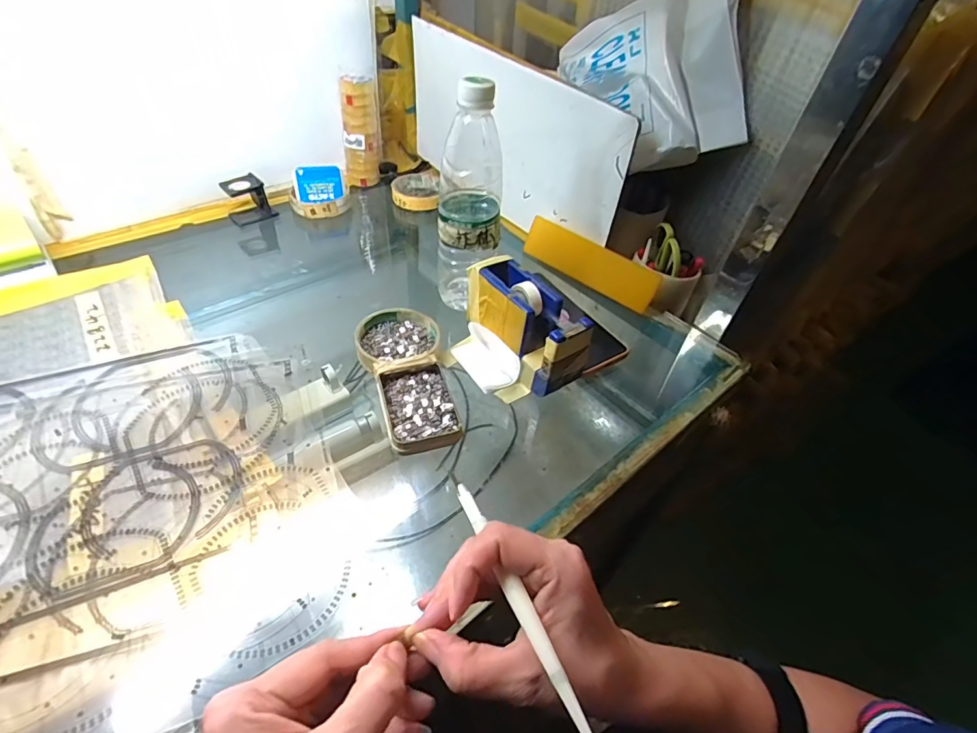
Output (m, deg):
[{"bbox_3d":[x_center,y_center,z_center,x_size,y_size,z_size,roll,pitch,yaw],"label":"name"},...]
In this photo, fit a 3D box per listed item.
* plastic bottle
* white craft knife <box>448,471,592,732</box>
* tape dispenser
[{"bbox_3d":[-0.019,-0.162,0.484,0.064,0.220,0.067,0,44,-5],"label":"plastic bottle"},{"bbox_3d":[0.012,0.110,0.235,0.008,0.005,0.147,-17,47,-21],"label":"white craft knife"},{"bbox_3d":[0.022,-0.030,0.457,0.083,0.083,0.135,-29,53,-30],"label":"tape dispenser"}]

